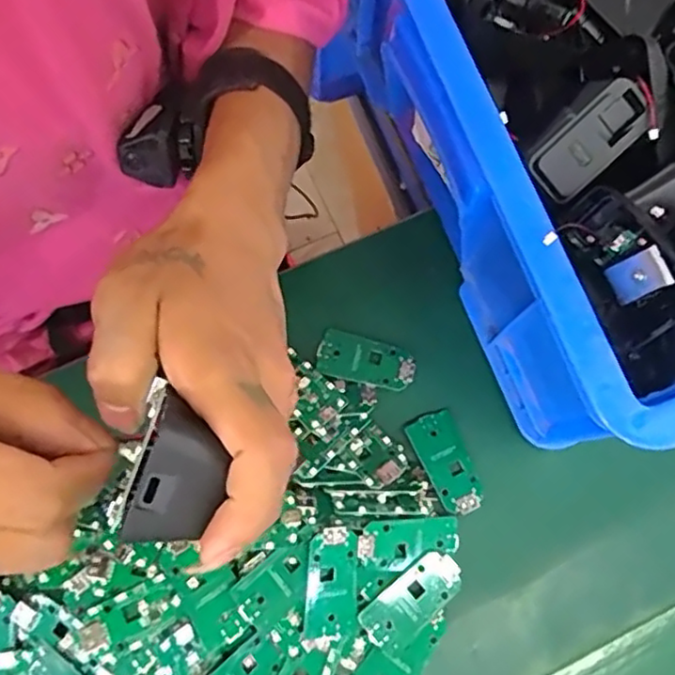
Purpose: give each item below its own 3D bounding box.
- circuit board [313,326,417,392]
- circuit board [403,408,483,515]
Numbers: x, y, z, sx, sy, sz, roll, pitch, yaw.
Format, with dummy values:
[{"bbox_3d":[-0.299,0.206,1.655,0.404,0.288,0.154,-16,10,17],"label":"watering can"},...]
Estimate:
[{"bbox_3d":[0.019,0.016,0.420,0.063,0.004,0.031,17,77,2],"label":"circuit board"},{"bbox_3d":[0.068,0.078,0.401,0.031,0.008,0.063,-22,79,-6],"label":"circuit board"}]

